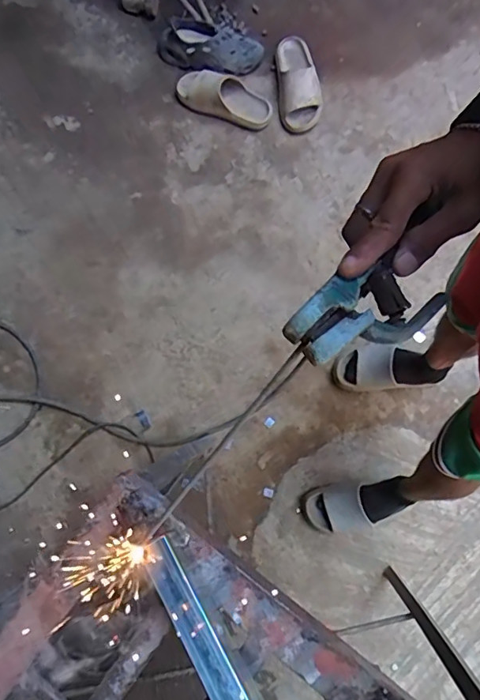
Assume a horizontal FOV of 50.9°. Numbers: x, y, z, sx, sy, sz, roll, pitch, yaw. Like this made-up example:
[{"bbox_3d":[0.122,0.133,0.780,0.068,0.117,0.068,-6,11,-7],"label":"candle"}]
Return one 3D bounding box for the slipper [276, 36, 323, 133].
[{"bbox_3d":[0.176,-0.831,1.536,0.123,0.071,0.333,-4,77,0],"label":"slipper"}]

